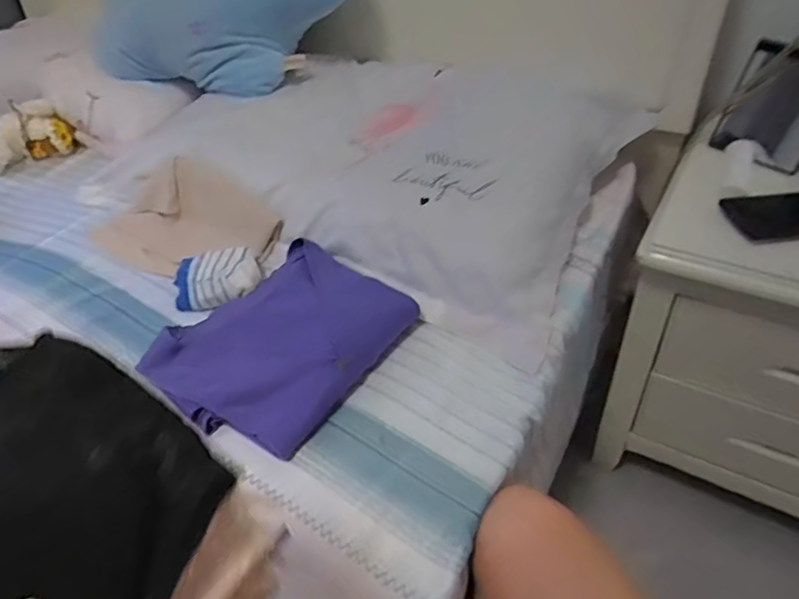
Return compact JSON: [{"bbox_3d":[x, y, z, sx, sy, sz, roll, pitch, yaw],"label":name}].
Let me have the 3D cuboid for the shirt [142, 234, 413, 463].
[{"bbox_3d":[-0.118,0.044,0.611,0.183,0.048,0.235,29,54,31],"label":"shirt"}]

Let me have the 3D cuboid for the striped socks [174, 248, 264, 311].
[{"bbox_3d":[-0.220,-0.026,0.703,0.101,0.032,0.068,-6,44,0],"label":"striped socks"}]

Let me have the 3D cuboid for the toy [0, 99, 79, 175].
[{"bbox_3d":[-0.631,-0.269,0.971,0.154,0.089,0.064,-26,47,-19],"label":"toy"}]

